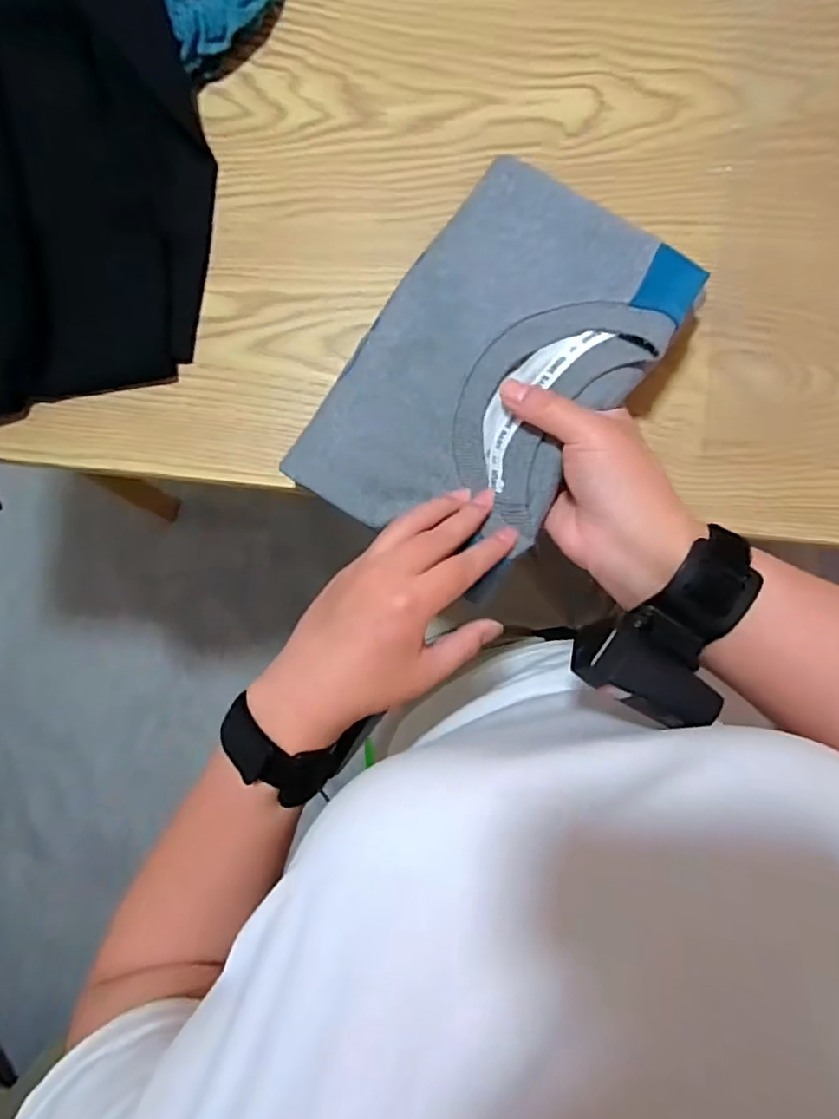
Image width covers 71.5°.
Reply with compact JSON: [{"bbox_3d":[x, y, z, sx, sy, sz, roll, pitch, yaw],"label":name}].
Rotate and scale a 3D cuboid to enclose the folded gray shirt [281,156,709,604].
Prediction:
[{"bbox_3d":[0.036,-0.108,0.335,0.159,0.043,0.220,35,90,10],"label":"folded gray shirt"}]

